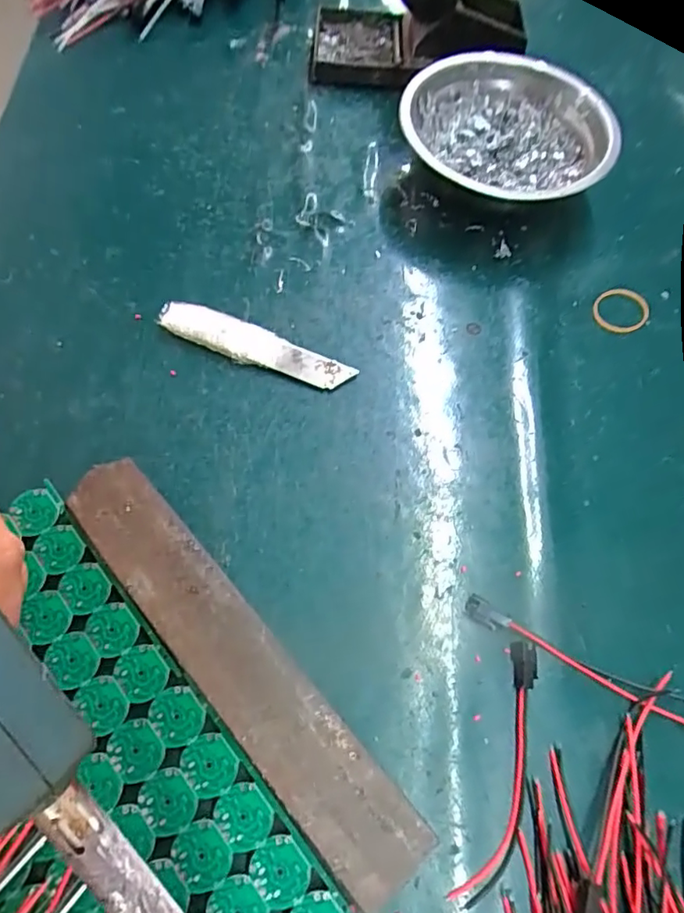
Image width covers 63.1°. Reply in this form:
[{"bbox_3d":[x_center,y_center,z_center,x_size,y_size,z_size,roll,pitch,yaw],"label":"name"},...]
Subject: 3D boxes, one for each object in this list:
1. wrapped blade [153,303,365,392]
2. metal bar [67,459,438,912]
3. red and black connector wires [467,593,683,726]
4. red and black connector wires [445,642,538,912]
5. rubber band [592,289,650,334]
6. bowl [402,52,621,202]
[{"bbox_3d":[-0.046,-0.059,0.295,0.103,0.010,0.021,22,66,7],"label":"wrapped blade"},{"bbox_3d":[-0.046,0.082,0.228,0.037,0.017,0.197,-38,72,-18],"label":"metal bar"},{"bbox_3d":[0.103,0.087,0.236,0.104,0.009,0.012,25,66,9],"label":"red and black connector wires"},{"bbox_3d":[0.066,0.123,0.219,0.019,0.008,0.097,20,66,7],"label":"red and black connector wires"},{"bbox_3d":[0.160,-0.084,0.317,0.034,0.004,0.029,-39,72,-18],"label":"rubber band"},{"bbox_3d":[0.100,-0.191,0.346,0.120,0.044,0.120,1,65,-2],"label":"bowl"}]

